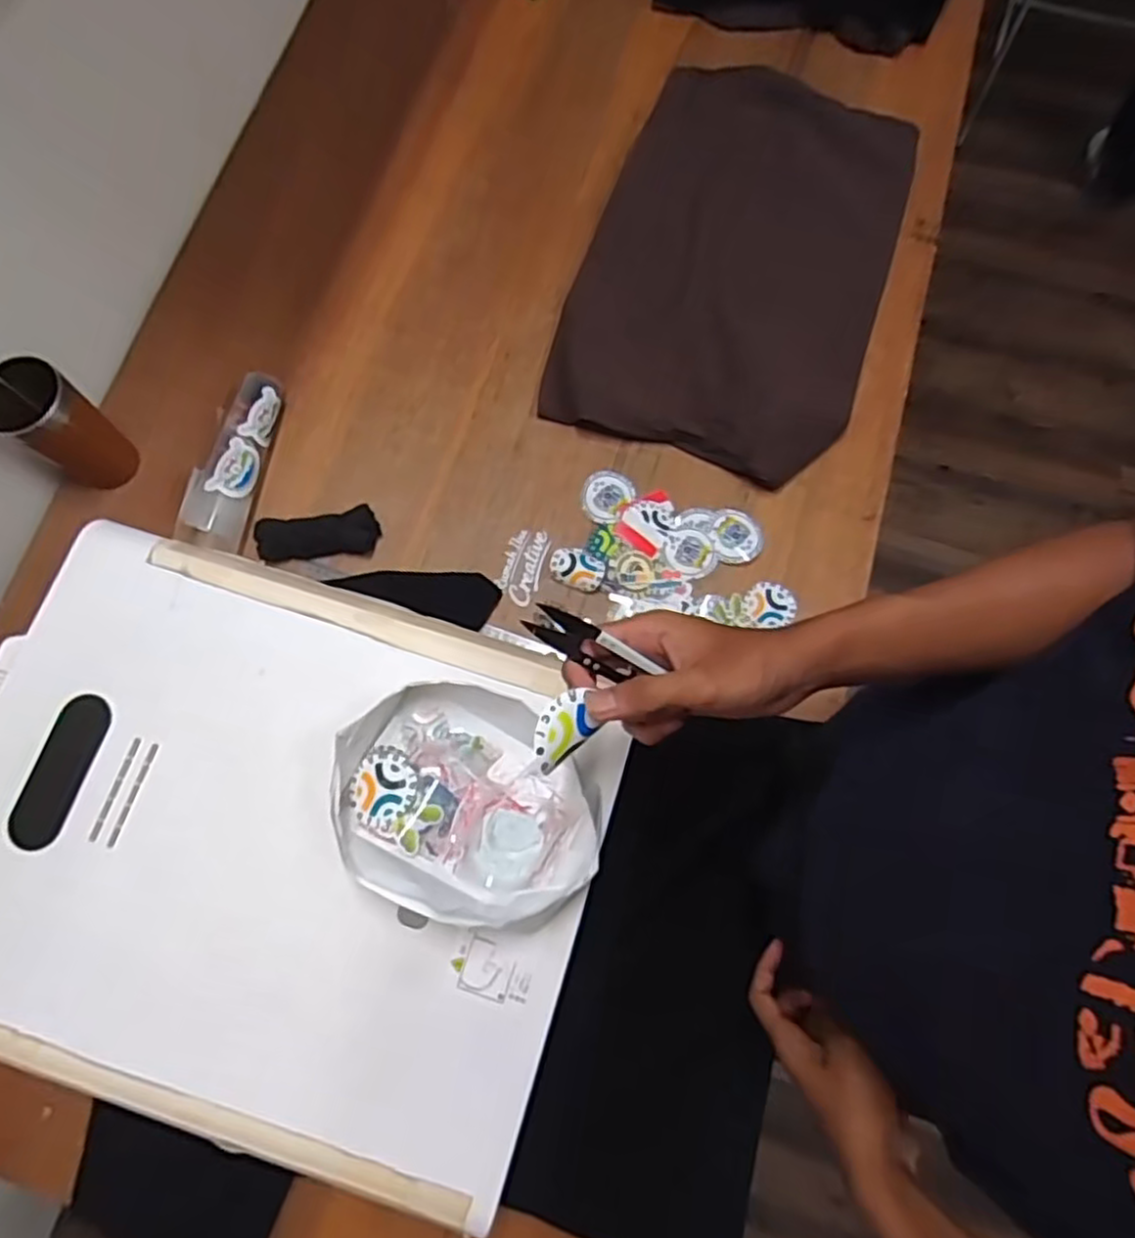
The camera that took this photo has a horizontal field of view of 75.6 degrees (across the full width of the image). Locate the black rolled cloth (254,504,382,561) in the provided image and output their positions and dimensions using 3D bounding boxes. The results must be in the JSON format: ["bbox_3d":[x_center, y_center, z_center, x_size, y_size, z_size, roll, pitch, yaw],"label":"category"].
[{"bbox_3d":[-0.269,-0.091,0.793,0.127,0.028,0.048,-7,74,-1],"label":"black rolled cloth"}]

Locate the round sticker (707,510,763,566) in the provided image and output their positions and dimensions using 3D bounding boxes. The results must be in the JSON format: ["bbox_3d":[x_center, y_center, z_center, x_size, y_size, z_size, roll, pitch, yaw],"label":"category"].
[{"bbox_3d":[0.181,-0.089,0.788,0.056,0.006,0.061,0,77,2],"label":"round sticker"}]

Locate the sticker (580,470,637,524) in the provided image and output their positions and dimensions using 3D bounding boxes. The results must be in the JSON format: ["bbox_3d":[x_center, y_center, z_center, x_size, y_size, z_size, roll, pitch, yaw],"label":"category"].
[{"bbox_3d":[0.043,-0.136,0.806,0.053,0.007,0.061,37,78,11],"label":"sticker"}]

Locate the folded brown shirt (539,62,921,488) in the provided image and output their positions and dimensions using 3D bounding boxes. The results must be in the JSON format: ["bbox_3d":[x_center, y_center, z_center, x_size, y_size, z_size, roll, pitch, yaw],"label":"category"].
[{"bbox_3d":[0.199,-0.420,0.857,0.346,0.033,0.515,17,75,6],"label":"folded brown shirt"}]

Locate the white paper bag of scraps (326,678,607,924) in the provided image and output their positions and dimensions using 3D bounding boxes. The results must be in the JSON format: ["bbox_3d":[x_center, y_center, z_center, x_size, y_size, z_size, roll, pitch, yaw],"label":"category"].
[{"bbox_3d":[-0.070,0.133,0.543,0.196,0.049,0.163,16,75,5],"label":"white paper bag of scraps"}]

